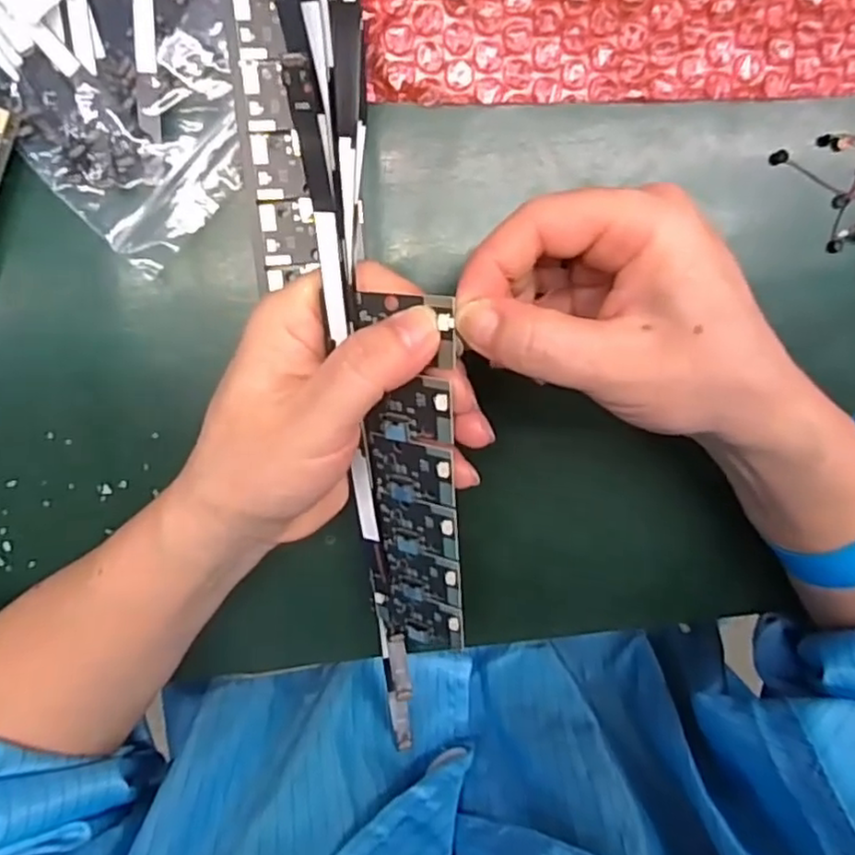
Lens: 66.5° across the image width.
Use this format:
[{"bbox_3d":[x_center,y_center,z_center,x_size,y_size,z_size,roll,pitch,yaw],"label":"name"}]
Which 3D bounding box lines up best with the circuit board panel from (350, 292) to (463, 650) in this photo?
[{"bbox_3d":[-0.003,0.023,0.210,0.030,0.007,0.132,10,125,23],"label":"circuit board panel"}]

